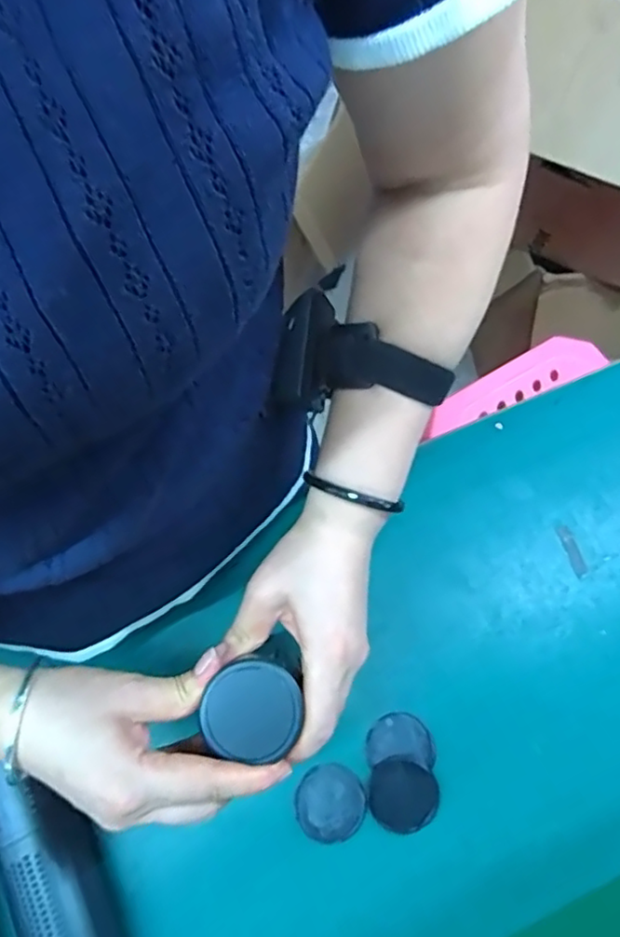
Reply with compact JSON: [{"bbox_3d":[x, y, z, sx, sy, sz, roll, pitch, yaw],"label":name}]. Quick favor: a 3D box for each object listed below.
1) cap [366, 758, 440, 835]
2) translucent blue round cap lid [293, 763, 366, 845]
[{"bbox_3d":[0.067,0.235,0.449,0.050,0.009,0.050,-4,73,13],"label":"cap"},{"bbox_3d":[0.015,0.244,0.454,0.050,0.012,0.048,0,70,-1],"label":"translucent blue round cap lid"}]

